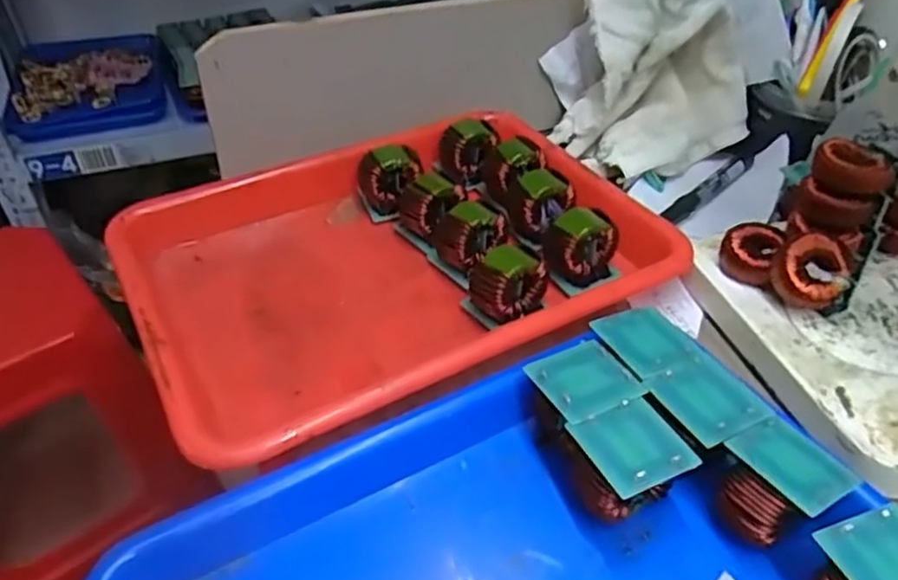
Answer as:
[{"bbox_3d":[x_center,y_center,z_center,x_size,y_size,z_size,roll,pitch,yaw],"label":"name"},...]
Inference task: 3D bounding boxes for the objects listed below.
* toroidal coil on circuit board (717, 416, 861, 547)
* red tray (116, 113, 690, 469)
[{"bbox_3d":[0.155,0.099,0.334,0.047,0.056,0.045,-23,45,-23],"label":"toroidal coil on circuit board"},{"bbox_3d":[-0.034,-0.027,0.478,0.335,0.057,0.246,-22,45,-23],"label":"red tray"}]

